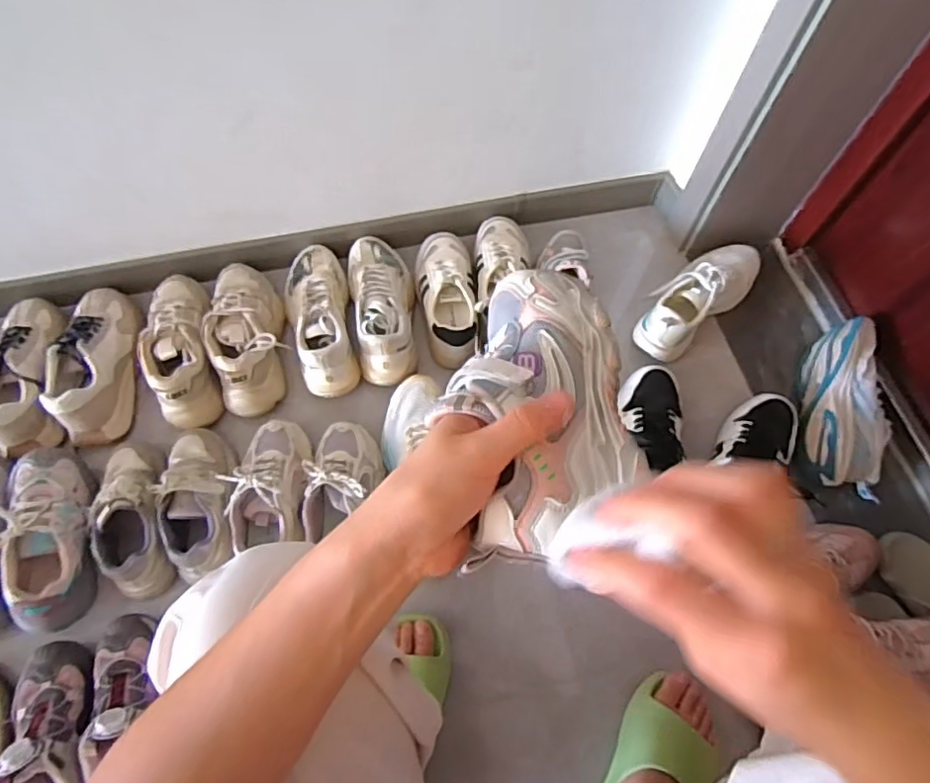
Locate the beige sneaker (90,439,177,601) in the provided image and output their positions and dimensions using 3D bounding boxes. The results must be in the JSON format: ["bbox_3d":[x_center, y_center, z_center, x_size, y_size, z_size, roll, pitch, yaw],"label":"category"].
[{"bbox_3d":[-0.433,0.157,0.757,0.098,0.091,0.211,-7,65,-5],"label":"beige sneaker"}]

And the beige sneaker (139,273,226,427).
[{"bbox_3d":[-0.428,-0.078,0.873,0.090,0.089,0.263,-12,65,-7],"label":"beige sneaker"}]

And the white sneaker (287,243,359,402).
[{"bbox_3d":[-0.223,-0.125,0.890,0.102,0.079,0.266,-16,66,-9],"label":"white sneaker"}]

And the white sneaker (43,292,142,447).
[{"bbox_3d":[-0.550,-0.052,0.868,0.098,0.094,0.257,-5,64,-4],"label":"white sneaker"}]

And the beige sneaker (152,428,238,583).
[{"bbox_3d":[-0.355,0.135,0.773,0.091,0.073,0.201,-12,65,-7],"label":"beige sneaker"}]

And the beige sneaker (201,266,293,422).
[{"bbox_3d":[-0.334,-0.095,0.883,0.099,0.088,0.258,-12,65,-7],"label":"beige sneaker"}]

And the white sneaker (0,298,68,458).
[{"bbox_3d":[-0.641,-0.033,0.837,0.098,0.079,0.244,-15,65,-9],"label":"white sneaker"}]

